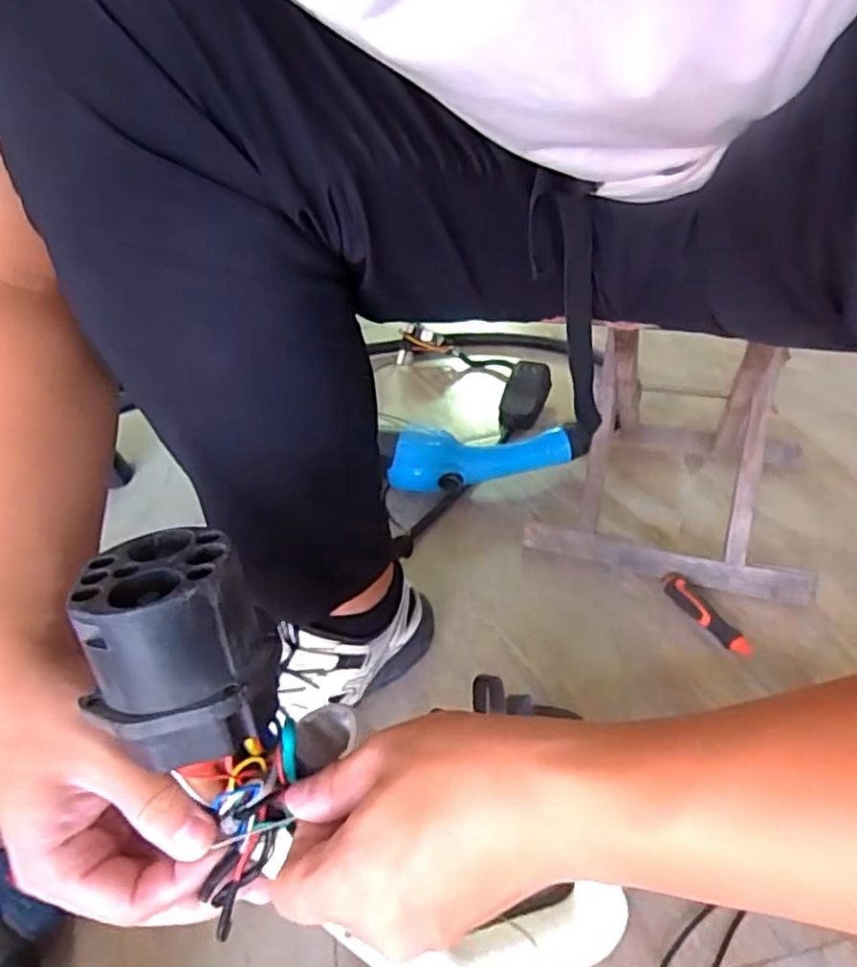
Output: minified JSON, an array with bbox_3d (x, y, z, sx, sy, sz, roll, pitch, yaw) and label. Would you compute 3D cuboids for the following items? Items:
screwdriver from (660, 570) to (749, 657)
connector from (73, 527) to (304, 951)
[{"bbox_3d":[0.246,0.115,0.601,0.024,0.023,0.097,-18,39,-14],"label":"screwdriver"},{"bbox_3d":[-0.090,0.099,0.285,0.063,0.151,0.062,-14,19,-8],"label":"connector"}]

